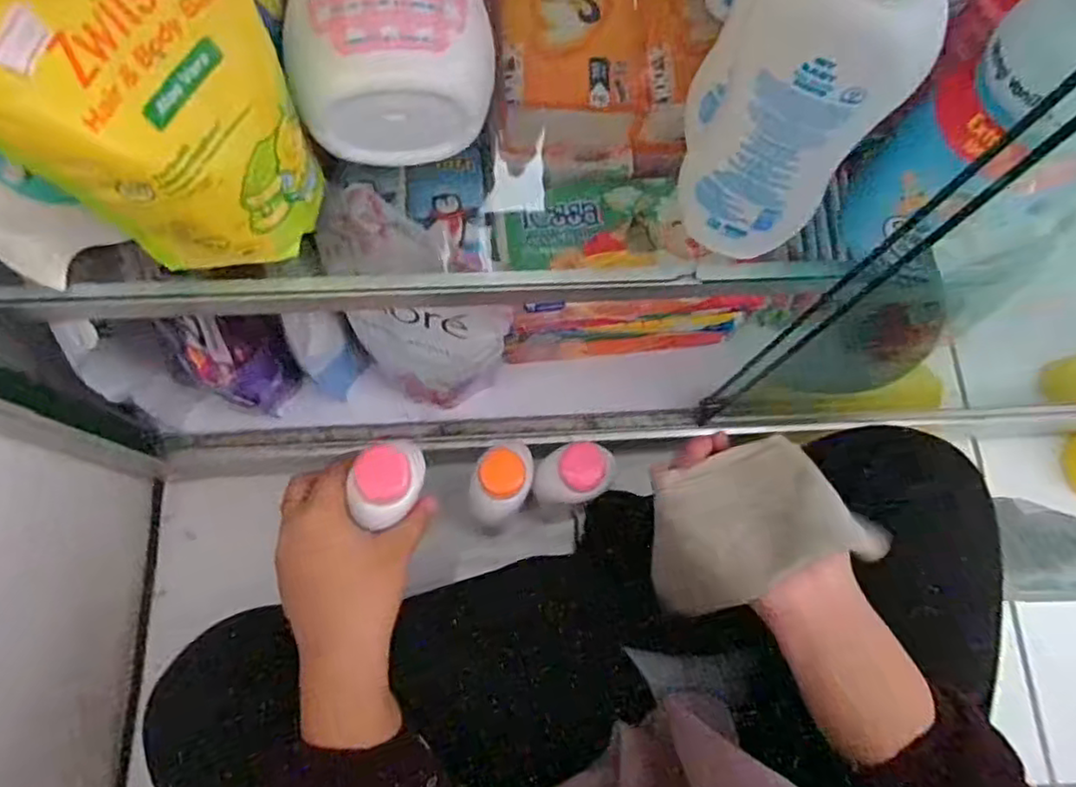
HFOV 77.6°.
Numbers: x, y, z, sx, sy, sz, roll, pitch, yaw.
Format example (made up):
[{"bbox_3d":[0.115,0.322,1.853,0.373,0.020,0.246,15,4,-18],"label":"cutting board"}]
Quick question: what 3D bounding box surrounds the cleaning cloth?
[{"bbox_3d":[0.132,0.072,0.393,0.132,0.038,0.083,-16,75,-7],"label":"cleaning cloth"}]

